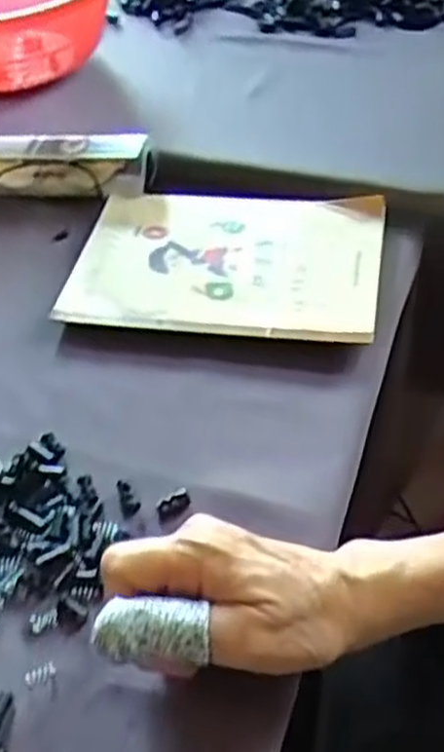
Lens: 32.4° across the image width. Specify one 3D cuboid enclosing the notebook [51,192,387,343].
[{"bbox_3d":[0.002,-0.079,0.524,0.205,0.010,0.134,5,52,11],"label":"notebook"}]

